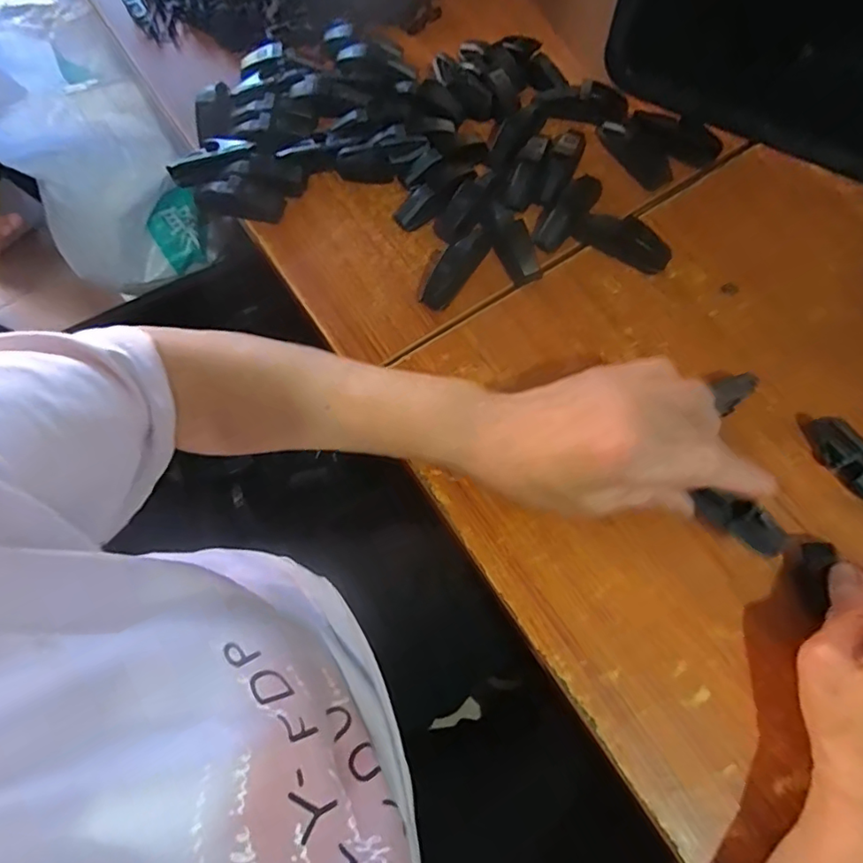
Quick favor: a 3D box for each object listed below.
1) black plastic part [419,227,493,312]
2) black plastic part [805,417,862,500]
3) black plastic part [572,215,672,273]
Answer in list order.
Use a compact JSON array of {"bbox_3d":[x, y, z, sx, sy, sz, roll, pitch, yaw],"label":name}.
[{"bbox_3d":[0.019,-0.119,0.399,0.021,0.022,0.069,33,75,12],"label":"black plastic part"},{"bbox_3d":[0.264,0.022,0.341,0.017,0.022,0.070,-29,72,-8],"label":"black plastic part"},{"bbox_3d":[0.142,-0.141,0.405,0.069,0.019,0.021,30,74,12],"label":"black plastic part"}]

